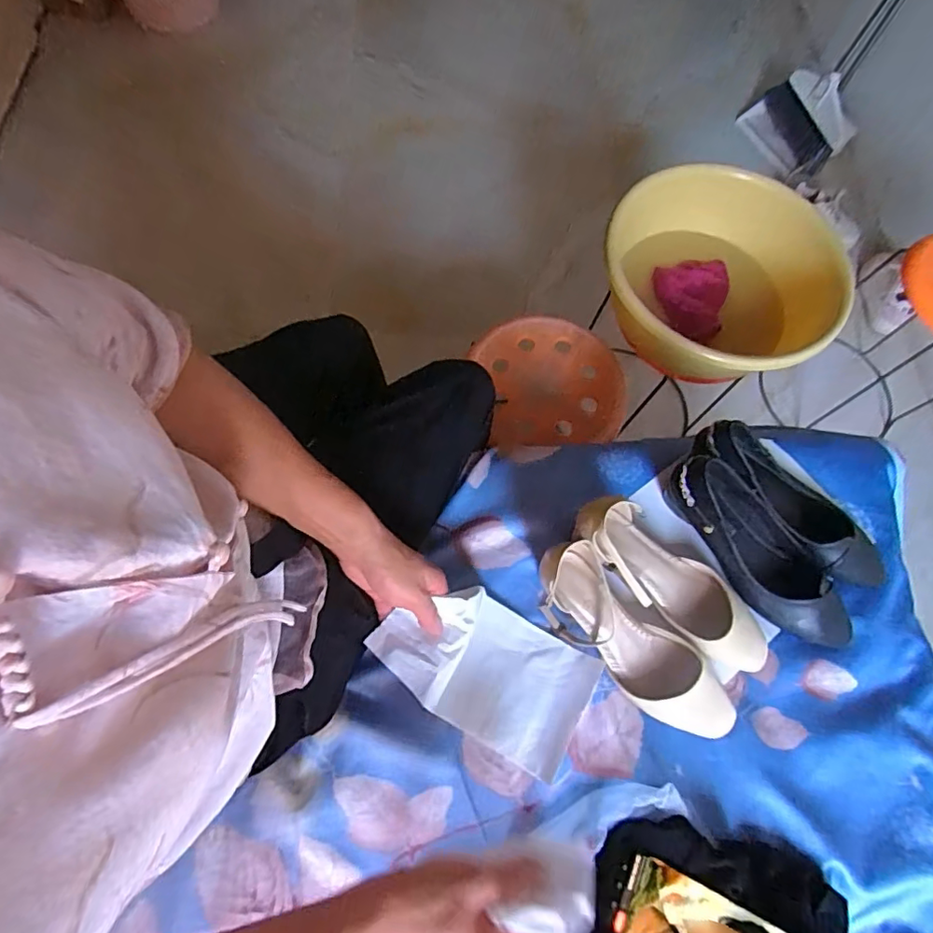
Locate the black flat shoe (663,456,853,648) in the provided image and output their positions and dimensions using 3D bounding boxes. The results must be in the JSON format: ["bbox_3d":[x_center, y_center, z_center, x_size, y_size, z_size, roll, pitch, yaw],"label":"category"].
[{"bbox_3d":[0.326,0.096,0.604,0.083,0.073,0.261,-42,75,-15],"label":"black flat shoe"}]

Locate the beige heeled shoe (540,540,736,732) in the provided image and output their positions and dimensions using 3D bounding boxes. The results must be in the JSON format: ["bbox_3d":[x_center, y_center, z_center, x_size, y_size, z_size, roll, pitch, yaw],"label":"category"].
[{"bbox_3d":[0.173,0.181,0.553,0.246,0.084,0.080,41,74,13],"label":"beige heeled shoe"}]

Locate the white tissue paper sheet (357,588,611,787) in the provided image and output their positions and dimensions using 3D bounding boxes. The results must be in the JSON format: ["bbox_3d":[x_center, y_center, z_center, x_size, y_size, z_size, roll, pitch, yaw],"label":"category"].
[{"bbox_3d":[0.018,0.202,0.550,0.218,0.074,0.128,28,71,9],"label":"white tissue paper sheet"}]

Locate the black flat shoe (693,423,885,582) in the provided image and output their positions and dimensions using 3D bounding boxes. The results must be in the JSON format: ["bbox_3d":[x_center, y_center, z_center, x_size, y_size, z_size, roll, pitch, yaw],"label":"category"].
[{"bbox_3d":[0.374,0.040,0.628,0.260,0.072,0.081,42,74,-1],"label":"black flat shoe"}]

